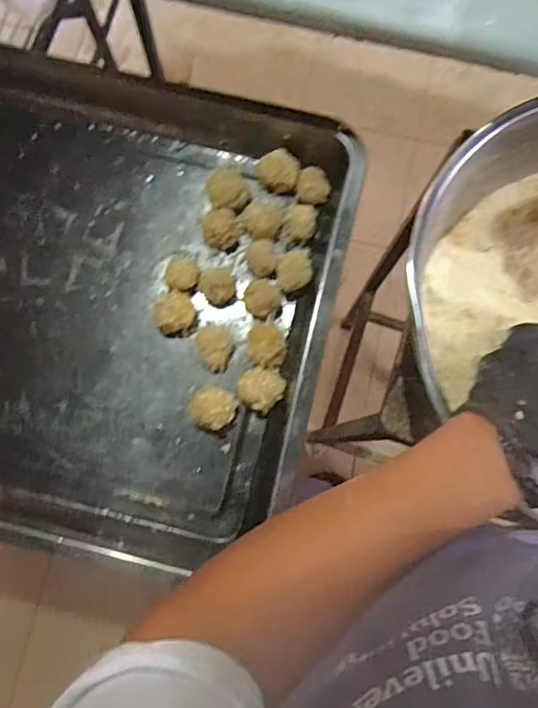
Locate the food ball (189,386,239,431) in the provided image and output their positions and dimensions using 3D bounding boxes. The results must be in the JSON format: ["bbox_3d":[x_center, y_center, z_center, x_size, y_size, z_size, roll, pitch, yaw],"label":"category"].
[{"bbox_3d":[-0.045,0.045,0.423,0.036,0.030,0.033,0,80,0],"label":"food ball"}]

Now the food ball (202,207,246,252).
[{"bbox_3d":[-0.041,-0.109,0.455,0.029,0.025,0.033,34,82,5],"label":"food ball"}]

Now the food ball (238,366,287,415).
[{"bbox_3d":[-0.005,0.028,0.430,0.036,0.023,0.034,0,80,0],"label":"food ball"}]

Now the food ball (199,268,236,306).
[{"bbox_3d":[-0.044,-0.057,0.449,0.029,0.022,0.028,0,80,0],"label":"food ball"}]

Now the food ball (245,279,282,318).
[{"bbox_3d":[-0.006,-0.047,0.446,0.029,0.024,0.030,0,80,0],"label":"food ball"}]

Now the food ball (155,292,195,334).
[{"bbox_3d":[-0.079,-0.034,0.443,0.033,0.027,0.031,0,80,0],"label":"food ball"}]

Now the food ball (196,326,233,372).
[{"bbox_3d":[-0.044,-0.004,0.438,0.027,0.030,0.035,-7,80,-1],"label":"food ball"}]

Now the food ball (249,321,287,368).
[{"bbox_3d":[-0.001,-0.009,0.435,0.031,0.028,0.039,6,80,1],"label":"food ball"}]

